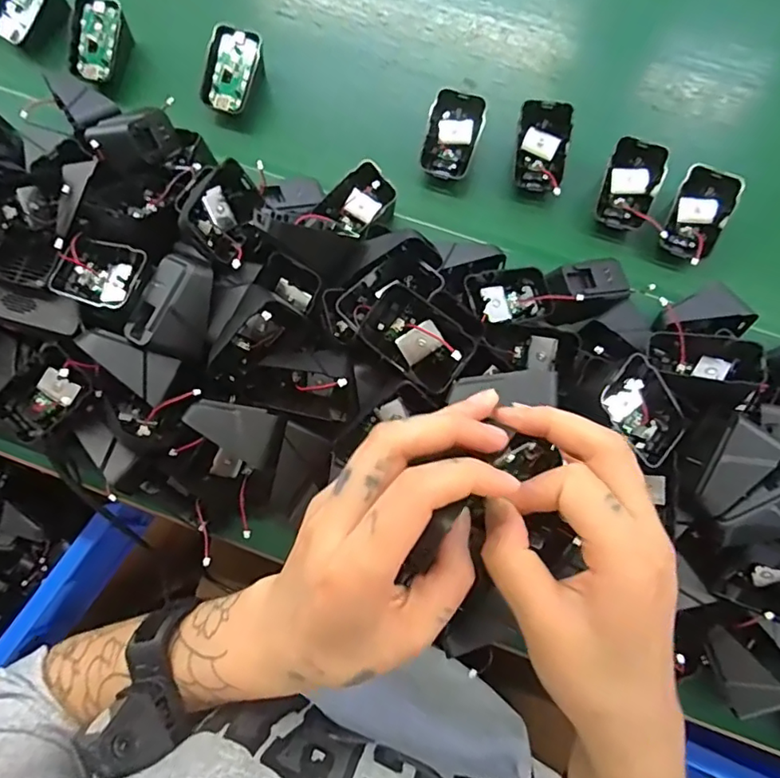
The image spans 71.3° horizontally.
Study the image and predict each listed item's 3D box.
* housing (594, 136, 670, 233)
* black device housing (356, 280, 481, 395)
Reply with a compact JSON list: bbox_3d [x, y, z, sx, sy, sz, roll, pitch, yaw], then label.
[{"bbox_3d":[0.196,-0.166,0.454,0.045,0.049,0.064,22,79,6],"label":"housing"},{"bbox_3d":[0.017,-0.032,0.344,0.066,0.025,0.044,34,80,8],"label":"black device housing"}]

